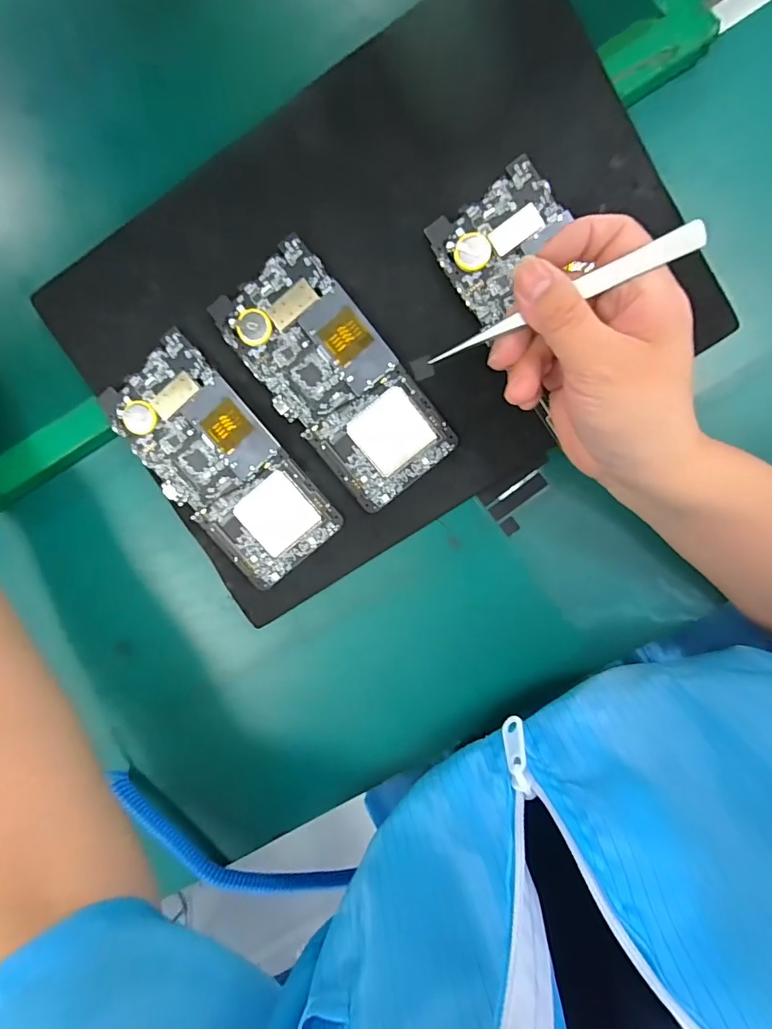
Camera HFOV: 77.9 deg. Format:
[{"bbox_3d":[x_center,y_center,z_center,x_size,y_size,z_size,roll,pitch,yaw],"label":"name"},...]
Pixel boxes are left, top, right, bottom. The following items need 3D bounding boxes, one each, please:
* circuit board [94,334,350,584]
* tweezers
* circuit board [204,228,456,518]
[{"bbox_3d":[-0.103,-0.029,0.298,0.073,0.006,0.152,-39,88,5],"label":"circuit board"},{"bbox_3d":[0.079,-0.098,0.218,0.122,0.005,0.010,-21,97,16],"label":"tweezers"},{"bbox_3d":[-0.030,-0.080,0.288,0.072,0.005,0.153,-37,88,5],"label":"circuit board"}]

